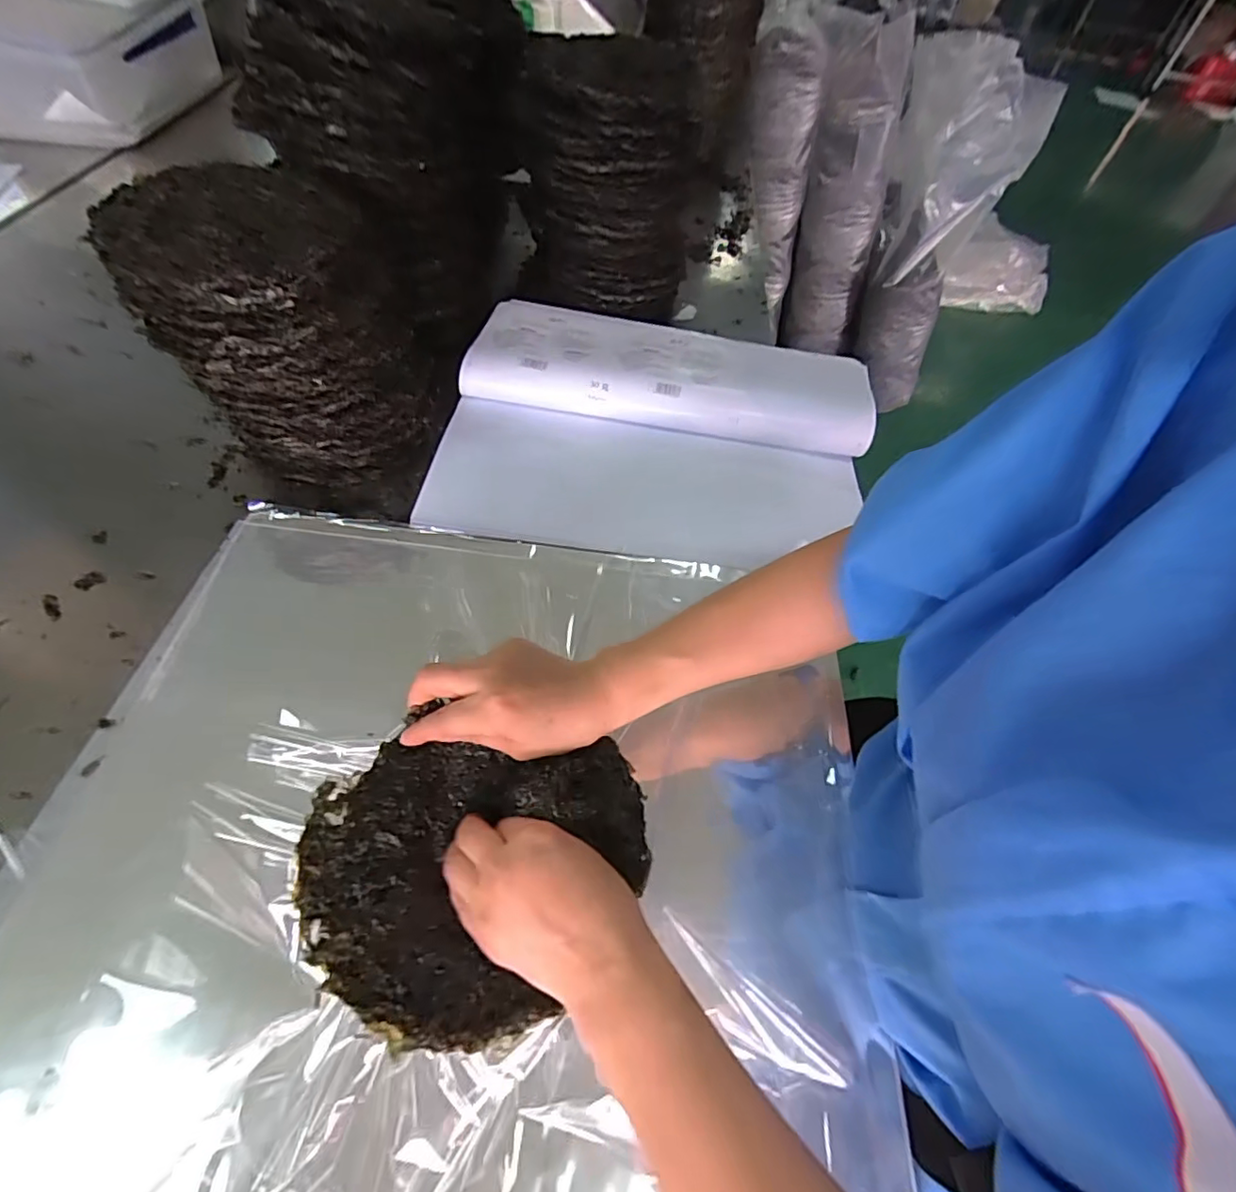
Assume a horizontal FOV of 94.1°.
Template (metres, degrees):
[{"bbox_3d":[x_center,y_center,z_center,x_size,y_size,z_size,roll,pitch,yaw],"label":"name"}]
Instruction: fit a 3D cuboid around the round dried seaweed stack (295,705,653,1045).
[{"bbox_3d":[-0.080,0.159,0.340,0.186,0.042,0.165,9,57,1],"label":"round dried seaweed stack"}]

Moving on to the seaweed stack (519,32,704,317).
[{"bbox_3d":[-0.016,-0.542,0.753,0.217,0.228,0.195,1,54,-6],"label":"seaweed stack"}]

